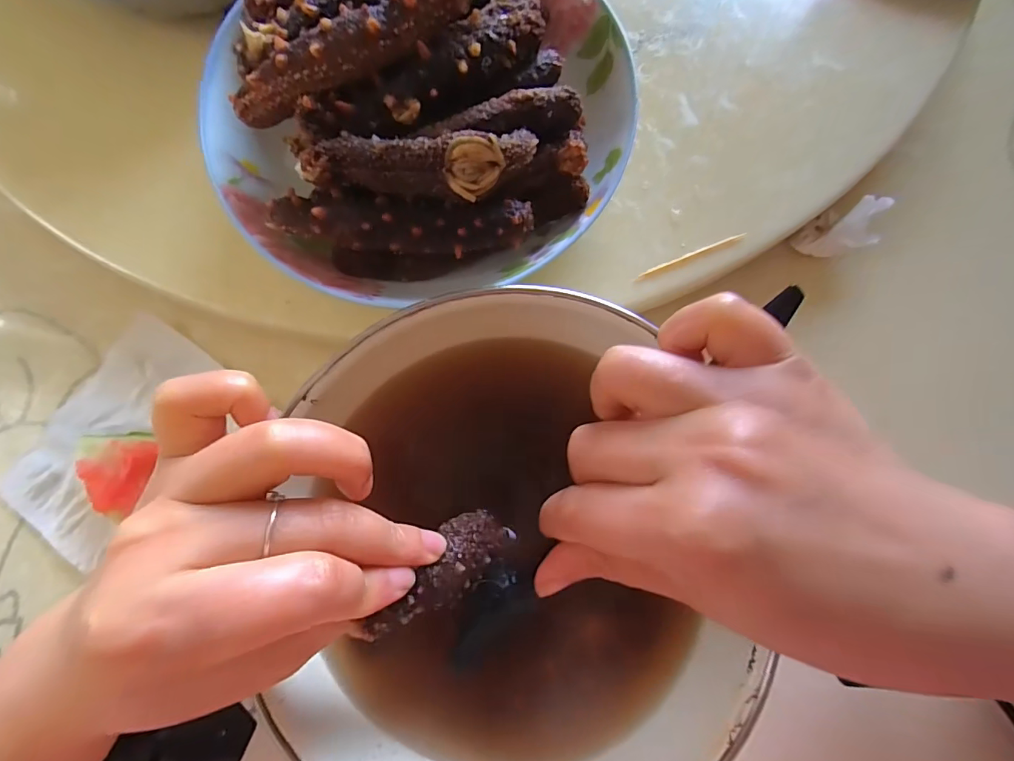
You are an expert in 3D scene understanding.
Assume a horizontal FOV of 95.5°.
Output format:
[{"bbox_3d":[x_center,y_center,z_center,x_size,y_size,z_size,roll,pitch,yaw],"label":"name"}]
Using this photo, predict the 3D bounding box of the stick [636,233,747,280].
[{"bbox_3d":[0.093,-0.064,0.235,0.060,0.004,0.004,-23,81,-4],"label":"stick"}]

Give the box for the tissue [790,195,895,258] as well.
[{"bbox_3d":[0.189,-0.084,0.259,0.042,0.023,0.027,-32,82,-6],"label":"tissue"}]

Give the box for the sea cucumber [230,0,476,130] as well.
[{"bbox_3d":[-0.059,-0.130,0.179,0.104,0.021,0.019,-26,81,-5],"label":"sea cucumber"}]

